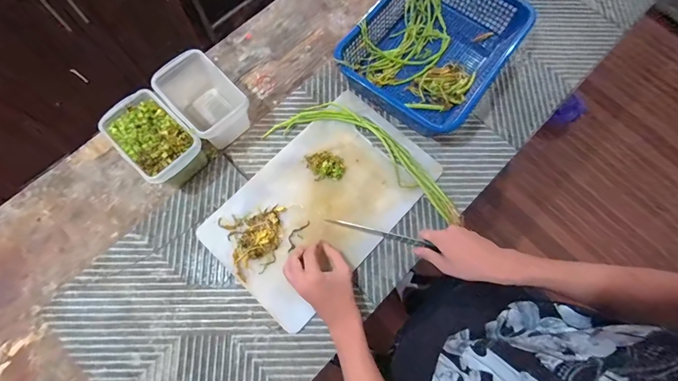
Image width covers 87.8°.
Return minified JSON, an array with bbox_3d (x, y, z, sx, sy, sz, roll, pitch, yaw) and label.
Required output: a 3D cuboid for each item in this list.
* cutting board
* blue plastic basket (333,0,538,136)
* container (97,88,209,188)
[{"bbox_3d":[-0.028,0.018,0.635,0.244,0.015,0.393,42,78,11],"label":"cutting board"},{"bbox_3d":[0.177,-0.275,0.683,0.242,0.096,0.324,37,77,10],"label":"blue plastic basket"},{"bbox_3d":[-0.313,-0.081,0.621,0.157,0.096,0.104,42,78,11],"label":"container"}]

